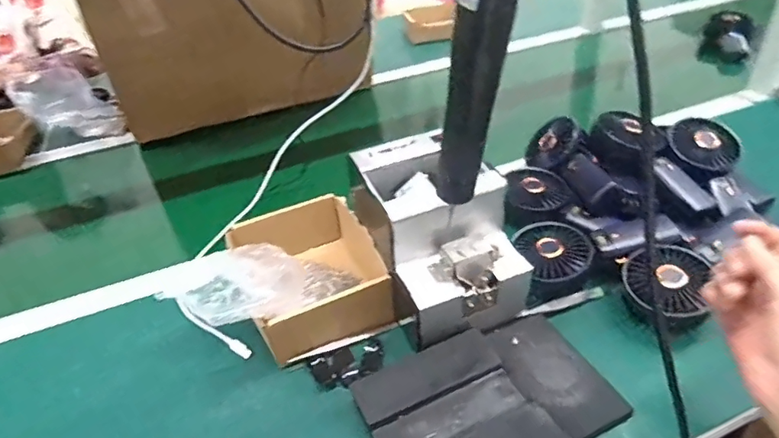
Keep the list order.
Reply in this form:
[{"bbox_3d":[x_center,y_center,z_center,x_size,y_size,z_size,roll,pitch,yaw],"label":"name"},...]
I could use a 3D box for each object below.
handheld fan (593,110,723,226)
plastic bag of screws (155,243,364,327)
[{"bbox_3d":[0.332,-0.069,0.637,0.069,0.033,0.184,-24,59,-20],"label":"handheld fan"},{"bbox_3d":[-0.125,0.063,0.543,0.199,0.071,0.073,2,25,-44],"label":"plastic bag of screws"}]

